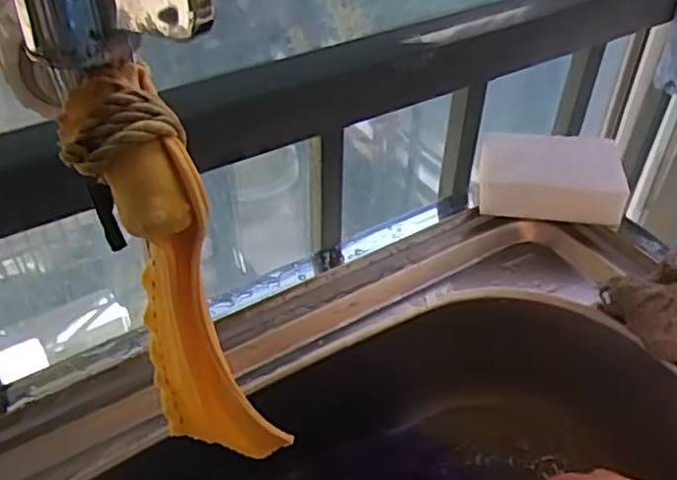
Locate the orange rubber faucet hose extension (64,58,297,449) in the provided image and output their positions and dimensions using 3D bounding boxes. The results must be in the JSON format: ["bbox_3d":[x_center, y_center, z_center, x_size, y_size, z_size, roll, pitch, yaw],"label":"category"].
[{"bbox_3d":[-0.050,0.020,0.217,0.029,0.145,0.044,-32,51,-30],"label":"orange rubber faucet hose extension"}]

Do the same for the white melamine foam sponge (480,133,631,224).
[{"bbox_3d":[0.162,-0.050,0.523,0.107,0.031,0.073,8,43,8],"label":"white melamine foam sponge"}]

